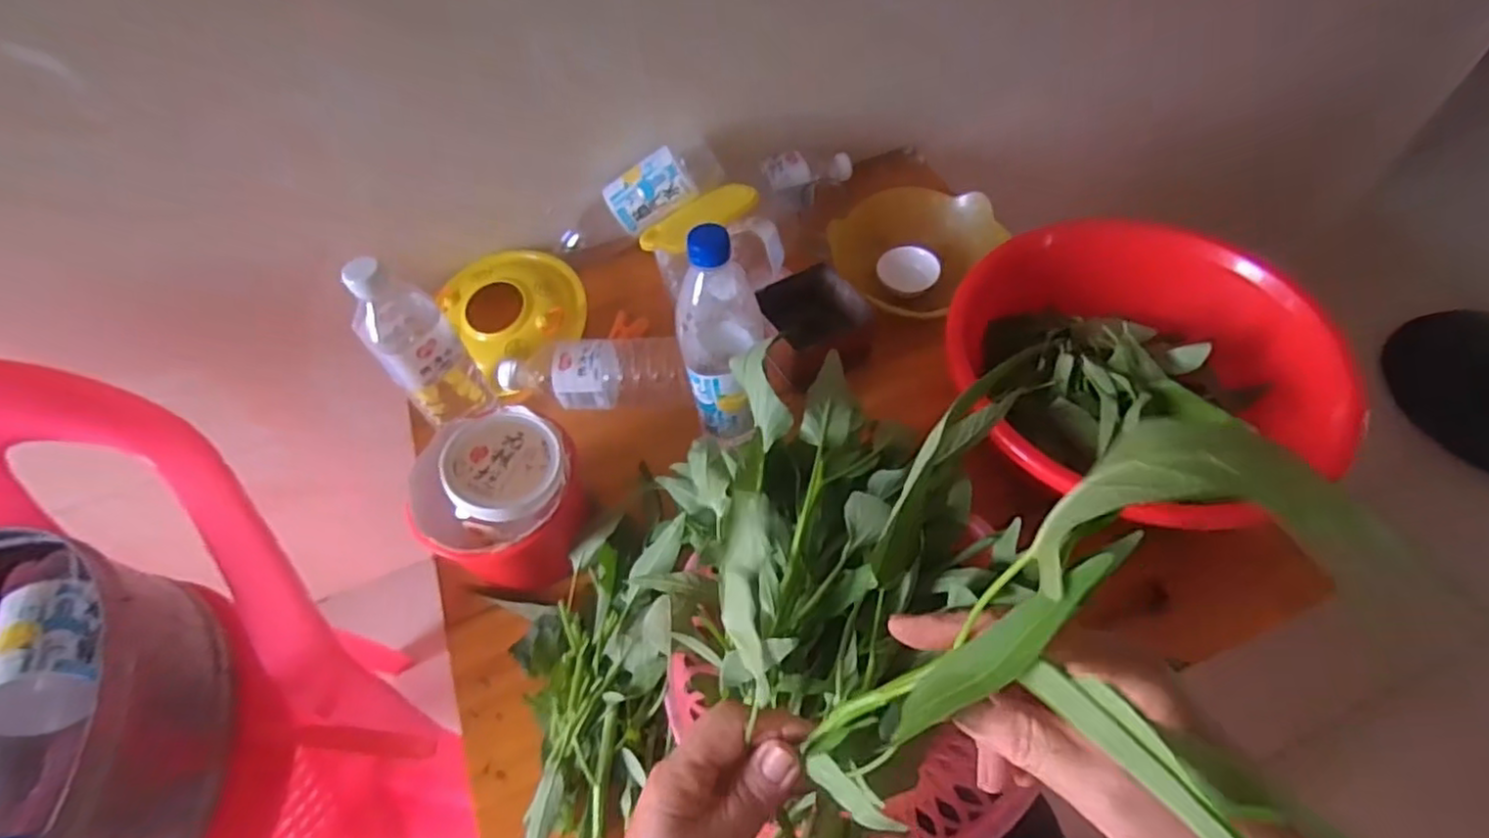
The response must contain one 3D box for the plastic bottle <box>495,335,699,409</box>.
[{"bbox_3d":[-0.150,-0.043,0.674,0.180,0.068,0.069,2,56,6],"label":"plastic bottle"}]

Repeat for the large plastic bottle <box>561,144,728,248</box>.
[{"bbox_3d":[-0.119,-0.234,0.744,0.197,0.064,0.065,-23,54,20],"label":"large plastic bottle"}]

